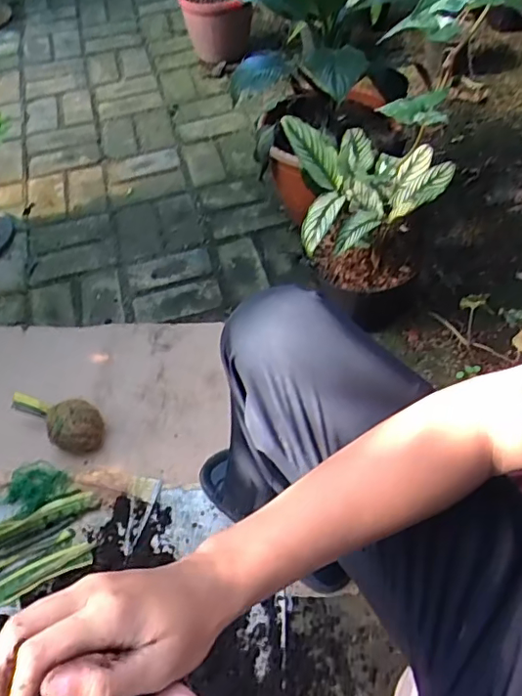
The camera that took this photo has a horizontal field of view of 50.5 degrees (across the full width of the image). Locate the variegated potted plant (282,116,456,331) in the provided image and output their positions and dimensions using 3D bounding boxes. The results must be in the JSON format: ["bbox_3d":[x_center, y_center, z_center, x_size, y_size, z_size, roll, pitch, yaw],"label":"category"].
[{"bbox_3d":[0.180,-0.209,0.971,0.236,0.322,0.197,-6,53,0],"label":"variegated potted plant"}]

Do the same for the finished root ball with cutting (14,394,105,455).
[{"bbox_3d":[-0.345,0.123,0.963,0.160,0.078,0.084,26,60,24],"label":"finished root ball with cutting"}]

